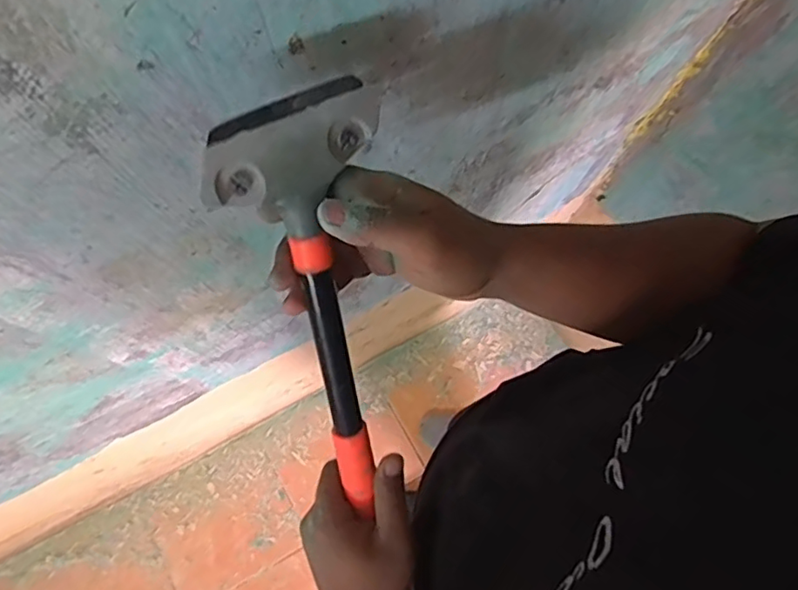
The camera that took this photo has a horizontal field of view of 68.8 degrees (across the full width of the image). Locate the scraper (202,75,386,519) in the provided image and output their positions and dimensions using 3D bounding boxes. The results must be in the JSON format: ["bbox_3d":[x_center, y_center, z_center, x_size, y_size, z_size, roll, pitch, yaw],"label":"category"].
[{"bbox_3d":[-0.037,0.015,0.345,0.089,0.035,0.257,-11,118,-4],"label":"scraper"}]

